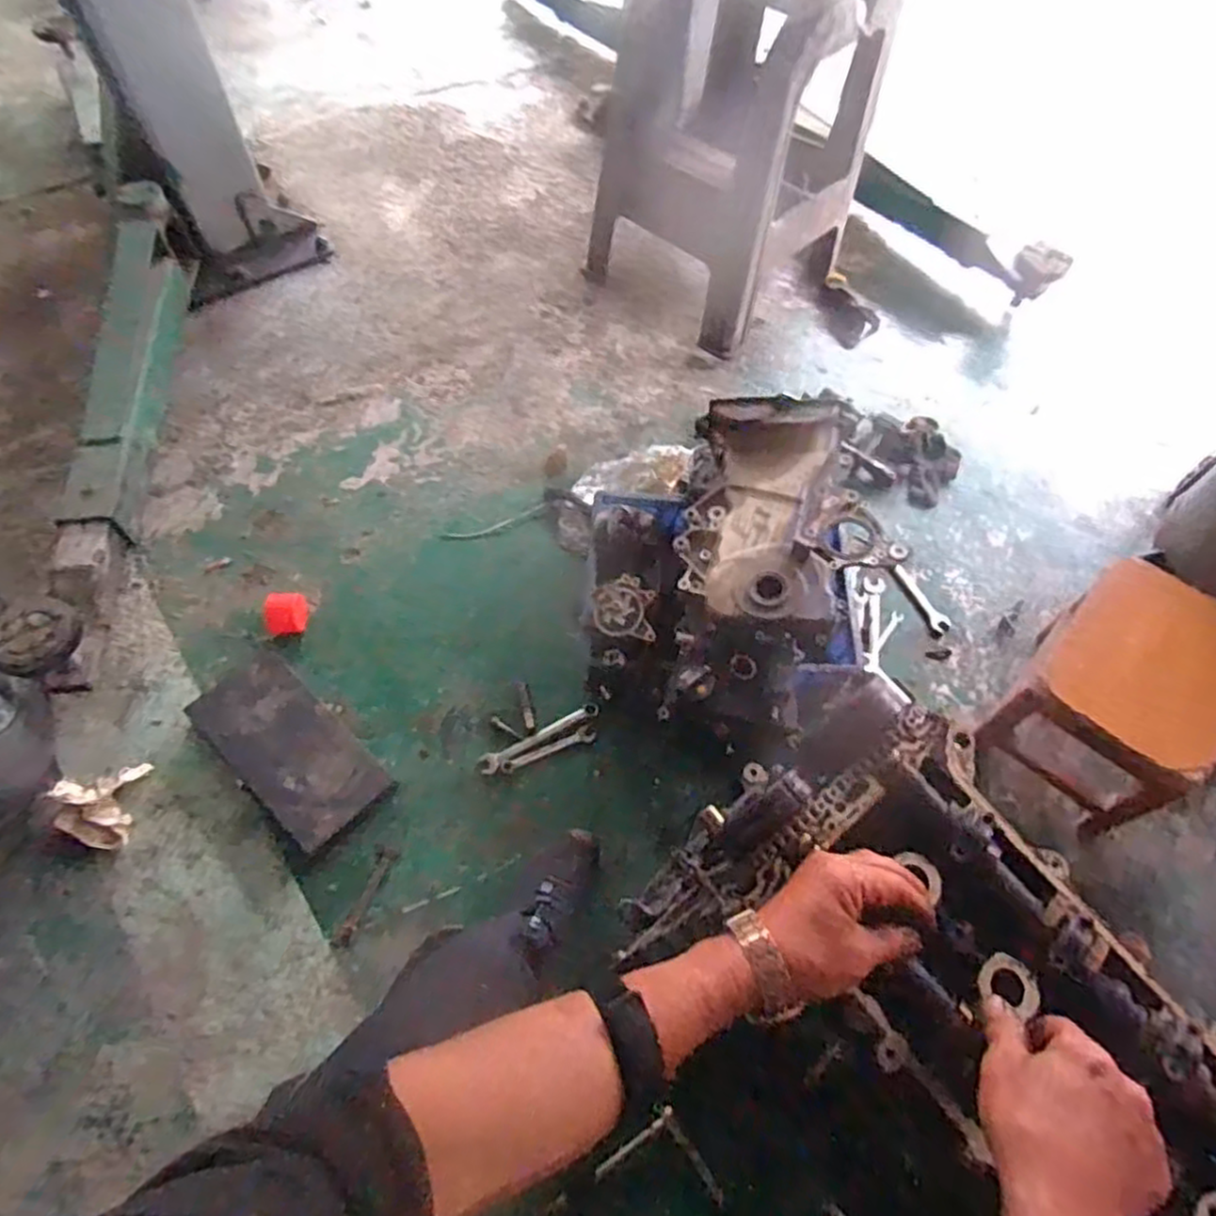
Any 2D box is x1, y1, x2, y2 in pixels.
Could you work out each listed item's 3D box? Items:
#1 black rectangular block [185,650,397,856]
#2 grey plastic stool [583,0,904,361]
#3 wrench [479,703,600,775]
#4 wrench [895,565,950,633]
[{"bbox_3d":[-0.492,0.213,1.101,0.325,0.028,0.155,40,67,19],"label":"black rectangular block"},{"bbox_3d":[0.248,-0.963,1.495,0.476,0.610,0.435,38,66,18],"label":"grey plastic stool"},{"bbox_3d":[-0.109,0.206,1.150,0.204,0.008,0.031,-27,62,-7],"label":"wrench"},{"bbox_3d":[0.577,-0.018,1.328,0.038,0.011,0.159,-21,65,-11],"label":"wrench"}]

